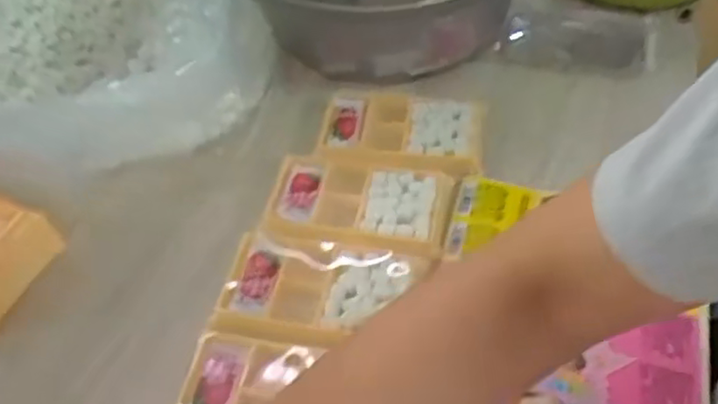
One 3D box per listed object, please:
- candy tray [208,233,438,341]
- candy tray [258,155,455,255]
[{"bbox_3d":[-0.026,0.056,0.435,0.137,0.016,0.070,1,51,2],"label":"candy tray"},{"bbox_3d":[0.000,-0.005,0.481,0.133,0.017,0.083,4,51,5],"label":"candy tray"}]

